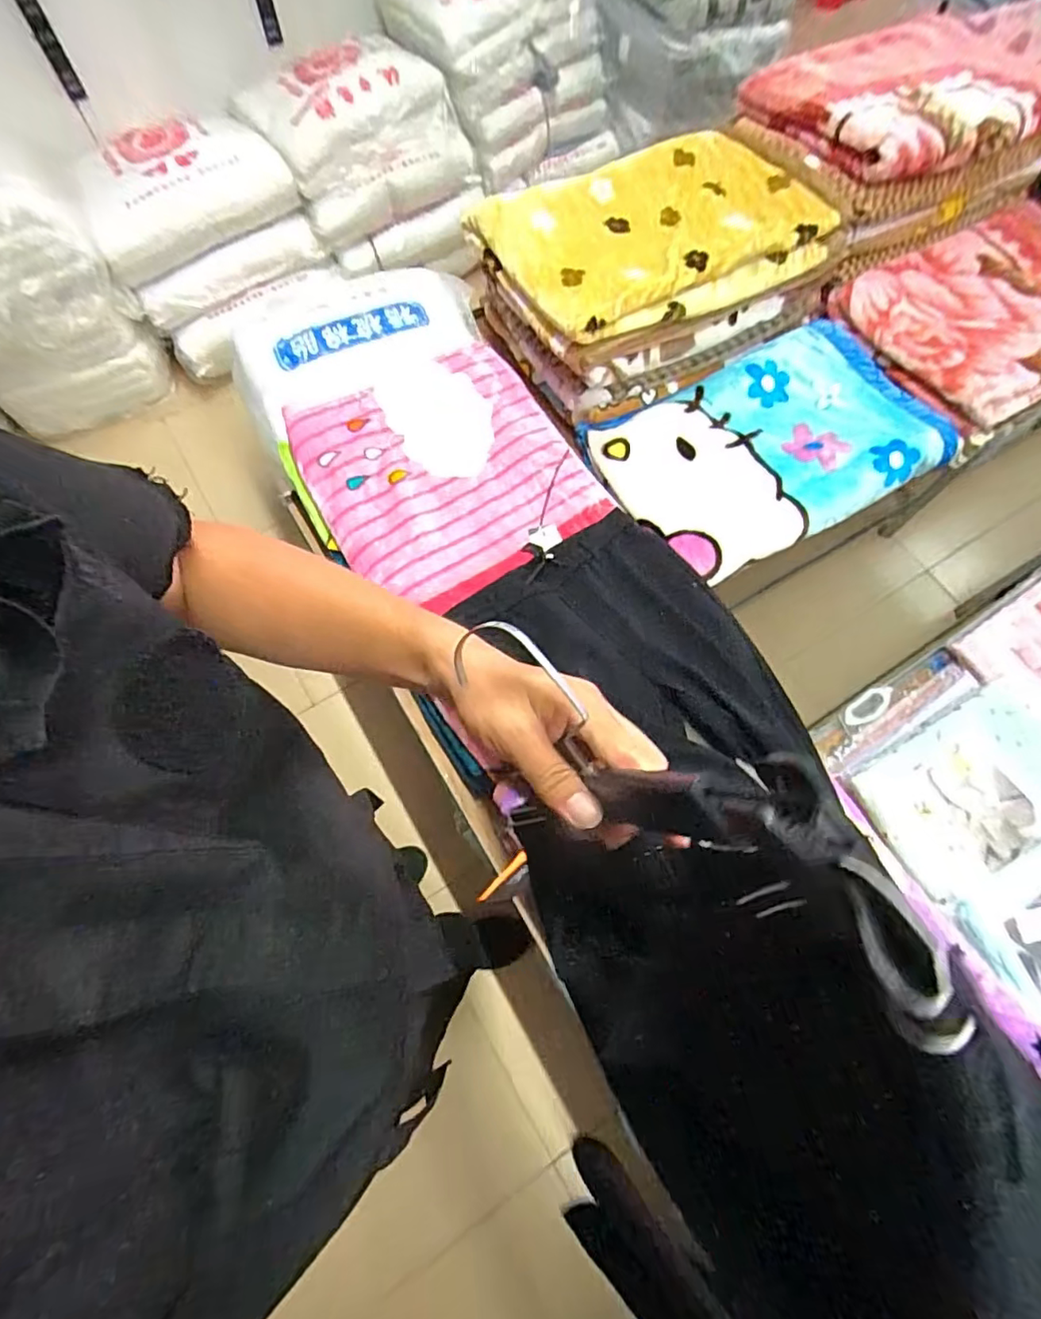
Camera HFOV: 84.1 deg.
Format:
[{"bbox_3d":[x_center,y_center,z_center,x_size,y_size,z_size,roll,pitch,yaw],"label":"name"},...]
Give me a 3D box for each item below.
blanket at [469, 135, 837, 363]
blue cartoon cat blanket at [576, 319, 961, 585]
[{"bbox_3d":[0.276,-0.902,1.225,0.641,0.100,0.444,-25,71,-11],"label":"blanket"},{"bbox_3d":[0.524,-0.455,1.244,0.678,0.097,0.456,-24,71,-10],"label":"blue cartoon cat blanket"}]

